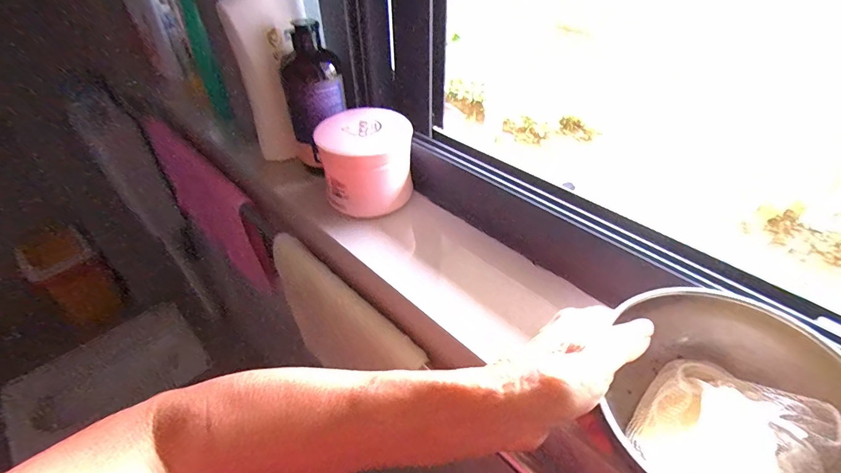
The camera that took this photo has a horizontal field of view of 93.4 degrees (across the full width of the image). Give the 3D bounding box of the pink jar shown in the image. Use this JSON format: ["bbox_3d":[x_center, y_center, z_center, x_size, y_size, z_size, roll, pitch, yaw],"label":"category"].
[{"bbox_3d":[-0.060,-0.085,0.450,0.097,0.091,0.090,0,41,0],"label":"pink jar"}]

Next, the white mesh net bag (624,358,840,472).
[{"bbox_3d":[0.166,0.110,0.215,0.087,0.033,0.078,-32,50,-31],"label":"white mesh net bag"}]

